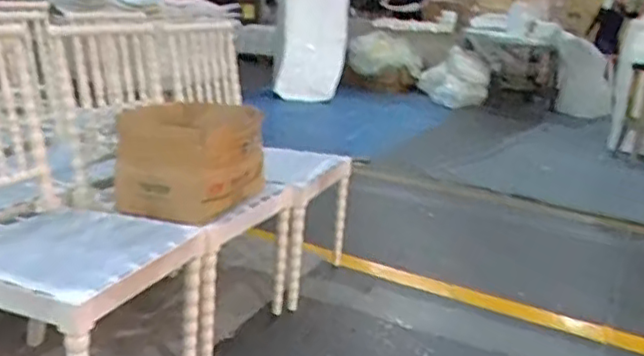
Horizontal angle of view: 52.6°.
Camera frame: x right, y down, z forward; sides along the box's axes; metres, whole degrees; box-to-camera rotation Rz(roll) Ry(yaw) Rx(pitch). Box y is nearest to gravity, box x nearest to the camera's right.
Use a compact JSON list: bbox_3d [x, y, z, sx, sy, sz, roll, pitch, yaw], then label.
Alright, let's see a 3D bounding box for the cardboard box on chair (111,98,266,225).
[{"bbox_3d":[-0.340,-0.055,1.793,0.354,0.298,0.306,7,16,10],"label":"cardboard box on chair"}]

